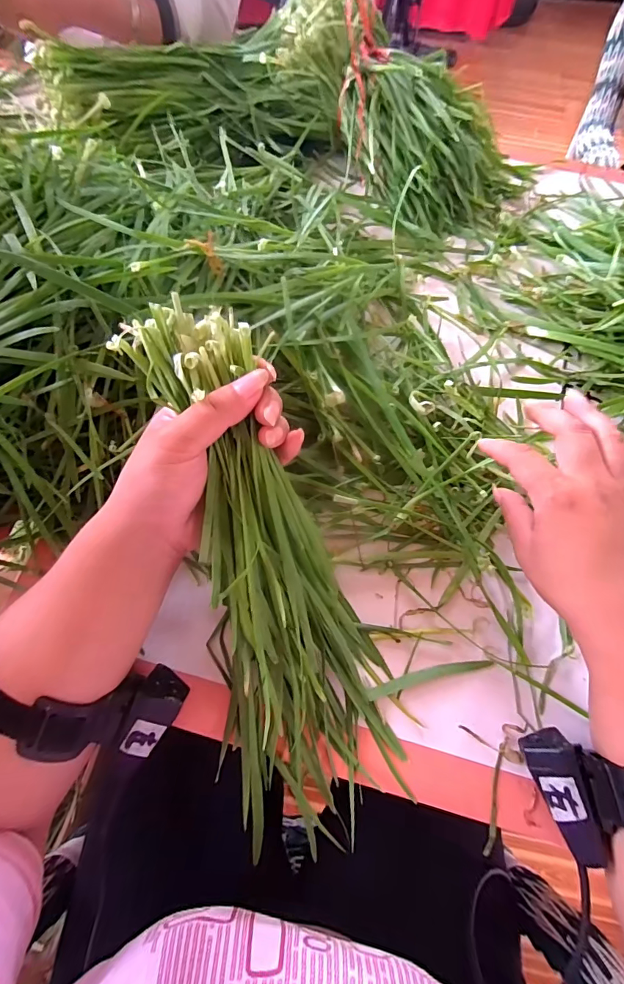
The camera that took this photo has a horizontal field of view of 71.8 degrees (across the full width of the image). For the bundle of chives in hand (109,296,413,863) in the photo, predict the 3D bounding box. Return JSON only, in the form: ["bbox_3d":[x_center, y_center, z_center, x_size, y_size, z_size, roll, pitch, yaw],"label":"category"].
[{"bbox_3d":[-0.032,0.058,0.295,0.116,0.075,0.344,-18,104,-11],"label":"bundle of chives in hand"}]

